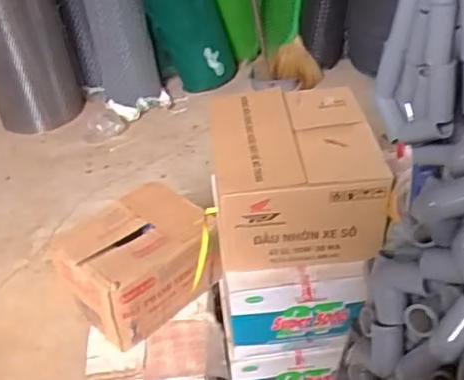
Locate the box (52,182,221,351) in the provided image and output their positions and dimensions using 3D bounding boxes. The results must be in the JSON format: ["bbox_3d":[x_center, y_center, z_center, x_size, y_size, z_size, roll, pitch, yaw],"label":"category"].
[{"bbox_3d":[-0.251,0.193,1.639,0.375,0.220,0.299,-31,44,-26],"label":"box"}]

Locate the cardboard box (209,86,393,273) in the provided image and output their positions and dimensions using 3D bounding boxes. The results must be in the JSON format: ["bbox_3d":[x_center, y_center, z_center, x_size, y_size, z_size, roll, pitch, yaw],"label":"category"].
[{"bbox_3d":[0.149,-0.039,1.495,0.369,0.246,0.386,-7,39,1],"label":"cardboard box"}]

